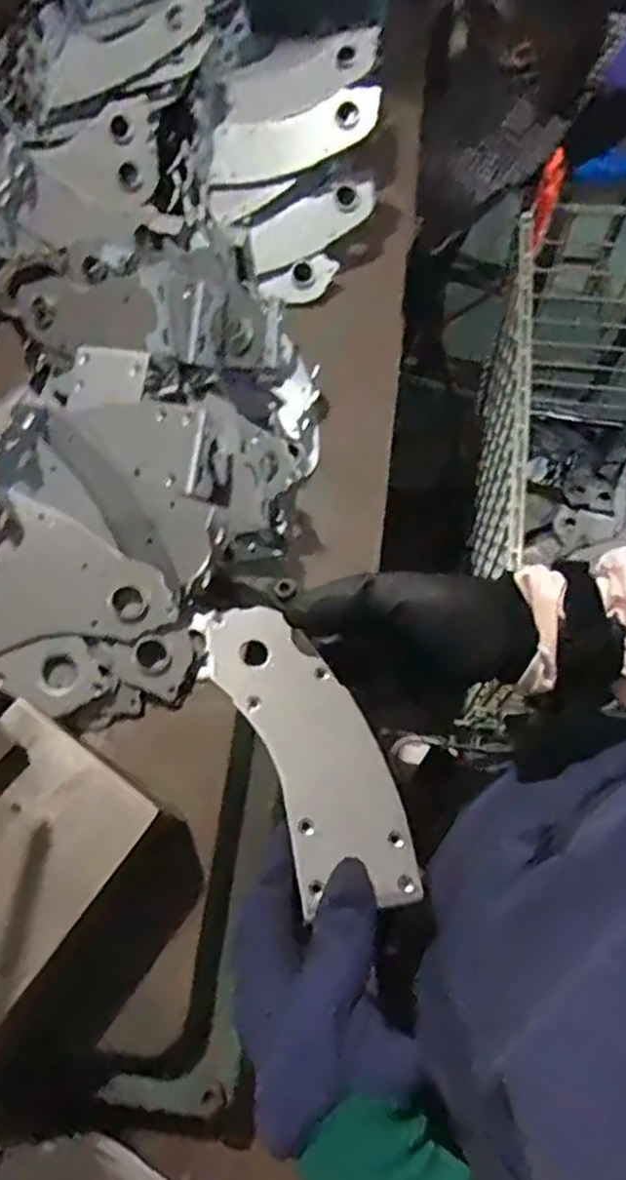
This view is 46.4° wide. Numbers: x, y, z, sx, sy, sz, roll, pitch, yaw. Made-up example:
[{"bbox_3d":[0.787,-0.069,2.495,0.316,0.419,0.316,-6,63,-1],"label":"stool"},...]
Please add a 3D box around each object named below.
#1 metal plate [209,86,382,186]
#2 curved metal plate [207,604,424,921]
[{"bbox_3d":[-0.019,-0.446,0.725,0.169,0.013,0.063,-4,103,10],"label":"metal plate"},{"bbox_3d":[0.001,0.084,0.393,0.065,0.007,0.171,-21,70,-14],"label":"curved metal plate"}]

